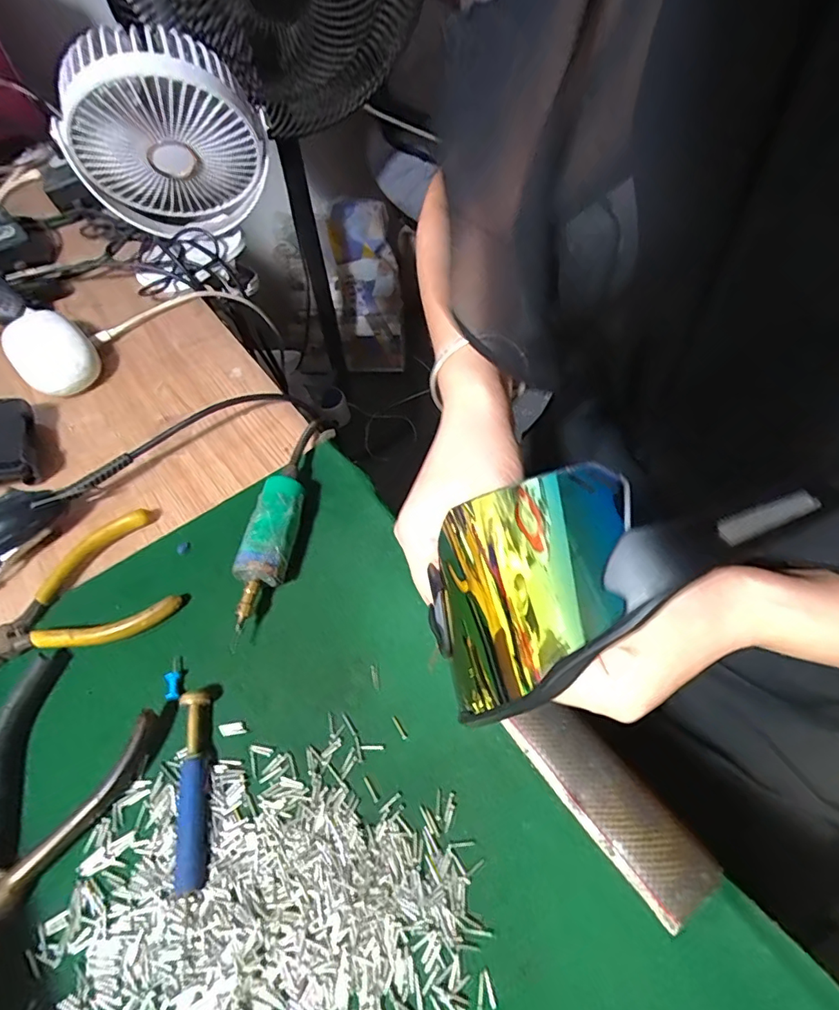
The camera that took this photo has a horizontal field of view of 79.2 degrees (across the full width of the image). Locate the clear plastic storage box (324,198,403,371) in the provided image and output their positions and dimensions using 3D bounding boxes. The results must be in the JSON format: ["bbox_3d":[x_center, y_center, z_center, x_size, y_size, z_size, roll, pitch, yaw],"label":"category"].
[{"bbox_3d":[-0.146,-0.587,1.396,0.177,0.433,0.083,-7,35,-1],"label":"clear plastic storage box"}]

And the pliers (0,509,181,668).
[{"bbox_3d":[-0.210,0.061,0.299,0.120,0.011,0.078,-30,61,-15],"label":"pliers"}]

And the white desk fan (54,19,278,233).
[{"bbox_3d":[-0.219,-0.302,0.446,0.159,0.175,0.087,-6,57,0],"label":"white desk fan"}]

